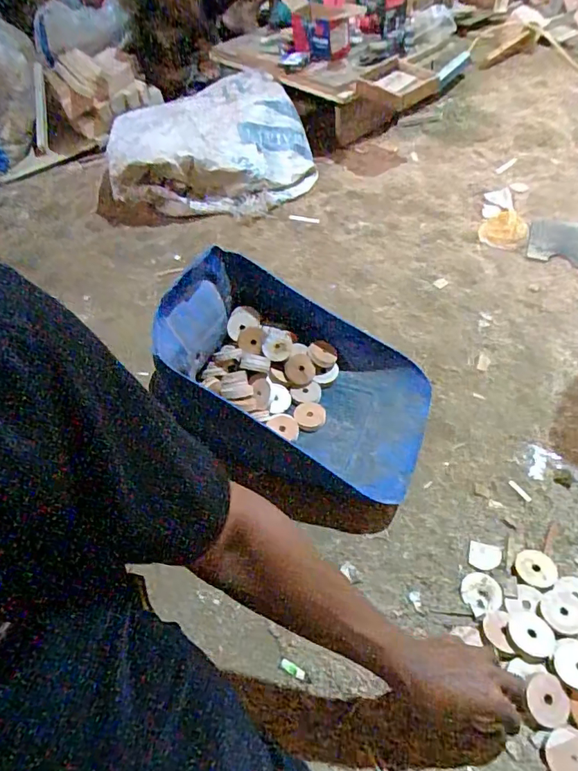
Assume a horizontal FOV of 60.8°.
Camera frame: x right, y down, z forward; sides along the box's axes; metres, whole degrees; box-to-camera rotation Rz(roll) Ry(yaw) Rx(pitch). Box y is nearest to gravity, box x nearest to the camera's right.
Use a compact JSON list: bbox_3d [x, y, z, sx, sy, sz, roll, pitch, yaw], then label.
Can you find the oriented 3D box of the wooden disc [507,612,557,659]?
[{"bbox_3d":[0.291,0.299,0.594,0.050,0.007,0.051,-8,40,7],"label":"wooden disc"}]

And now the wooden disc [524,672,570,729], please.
[{"bbox_3d":[0.287,0.351,0.551,0.044,0.008,0.049,-19,53,4],"label":"wooden disc"}]

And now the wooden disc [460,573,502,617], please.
[{"bbox_3d":[0.252,0.271,0.645,0.051,0.006,0.048,-3,51,3],"label":"wooden disc"}]

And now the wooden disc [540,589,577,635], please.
[{"bbox_3d":[0.341,0.280,0.612,0.049,0.007,0.054,1,43,22],"label":"wooden disc"}]

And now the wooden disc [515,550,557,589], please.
[{"bbox_3d":[0.330,0.244,0.657,0.051,0.007,0.051,0,39,0],"label":"wooden disc"}]

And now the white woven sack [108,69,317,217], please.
[{"bbox_3d":[-0.182,-0.559,1.195,0.491,0.192,0.352,-25,53,-15],"label":"white woven sack"}]

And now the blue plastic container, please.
[{"bbox_3d":[0.019,-0.014,0.765,0.426,0.171,0.296,29,67,5],"label":"blue plastic container"}]

